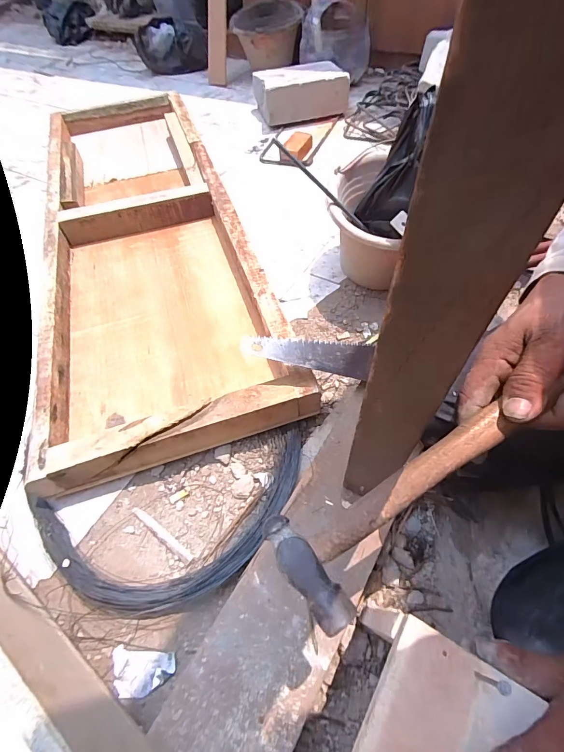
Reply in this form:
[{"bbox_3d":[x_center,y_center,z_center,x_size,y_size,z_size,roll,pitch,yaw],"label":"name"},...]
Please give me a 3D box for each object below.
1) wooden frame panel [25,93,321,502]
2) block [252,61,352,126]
[{"bbox_3d":[-0.322,-0.360,0.843,0.374,0.080,1.206,-16,56,-9],"label":"wooden frame panel"},{"bbox_3d":[0.063,-0.911,1.172,0.282,0.106,0.177,-16,55,-8],"label":"block"}]

